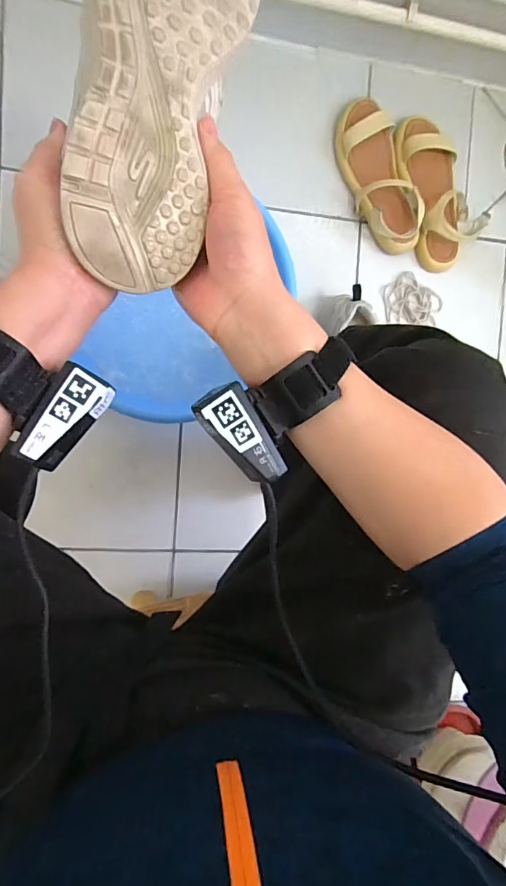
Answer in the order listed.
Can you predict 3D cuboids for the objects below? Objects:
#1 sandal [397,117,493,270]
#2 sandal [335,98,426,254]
[{"bbox_3d":[0.336,-0.450,0.811,0.129,0.064,0.259,-17,96,-8],"label":"sandal"},{"bbox_3d":[0.216,-0.462,0.792,0.106,0.057,0.257,-17,96,-8],"label":"sandal"}]

